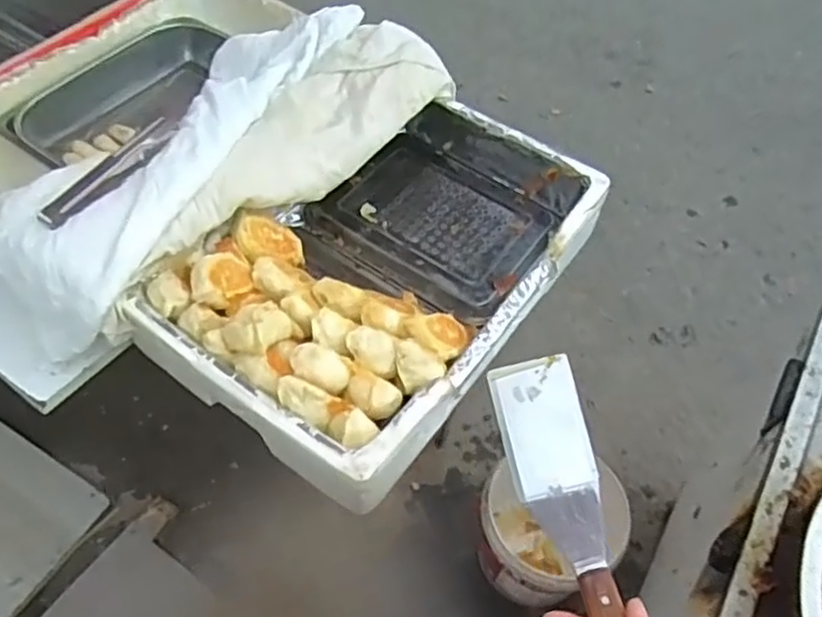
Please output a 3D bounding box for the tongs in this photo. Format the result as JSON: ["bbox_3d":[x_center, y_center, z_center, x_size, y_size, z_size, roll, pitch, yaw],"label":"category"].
[{"bbox_3d":[-0.382,-0.172,0.876,0.048,0.024,0.197,29,56,16],"label":"tongs"}]

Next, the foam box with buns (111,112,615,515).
[{"bbox_3d":[-0.025,-0.075,0.960,0.384,0.130,0.598,33,57,18],"label":"foam box with buns"}]

